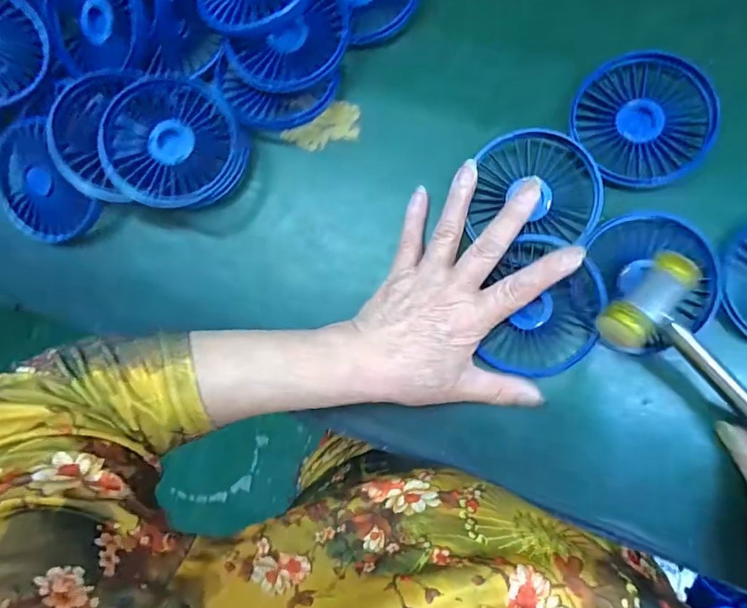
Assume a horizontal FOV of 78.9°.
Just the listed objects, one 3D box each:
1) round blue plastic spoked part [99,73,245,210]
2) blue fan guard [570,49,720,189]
[{"bbox_3d":[-0.139,-0.112,0.317,0.087,0.016,0.089,1,84,-8],"label":"round blue plastic spoked part"},{"bbox_3d":[0.176,-0.120,0.297,0.080,0.014,0.086,-1,85,7],"label":"blue fan guard"}]

